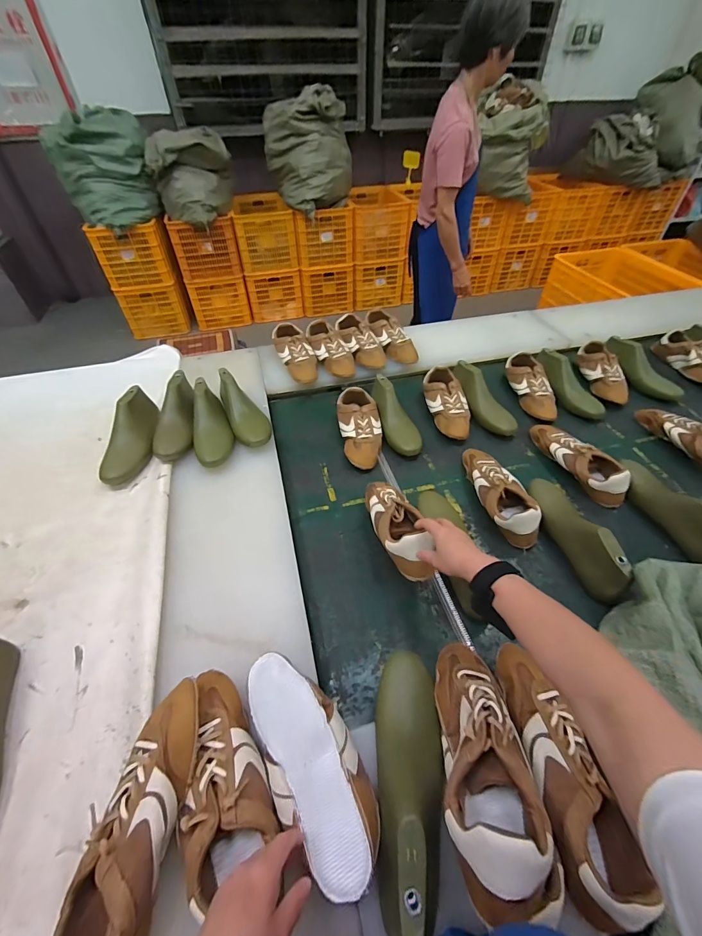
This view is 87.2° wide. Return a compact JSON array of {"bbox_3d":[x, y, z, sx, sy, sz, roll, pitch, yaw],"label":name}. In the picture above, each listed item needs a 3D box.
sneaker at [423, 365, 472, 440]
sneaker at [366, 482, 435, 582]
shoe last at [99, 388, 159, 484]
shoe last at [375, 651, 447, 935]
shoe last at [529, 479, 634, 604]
[{"bbox_3d":[0.267,-0.174,1.012,0.097,0.080,0.241,-8,47,-6],"label":"sneaker"},{"bbox_3d":[0.088,0.092,0.700,0.092,0.078,0.239,-12,37,-9],"label":"sneaker"},{"bbox_3d":[-0.510,-0.080,0.856,0.083,0.078,0.255,-3,59,-1],"label":"shoe last"},{"bbox_3d":[0.069,0.370,0.445,0.084,0.106,0.275,4,34,5],"label":"shoe last"},{"bbox_3d":[0.435,0.116,0.729,0.068,0.104,0.284,-7,47,-5],"label":"shoe last"}]

